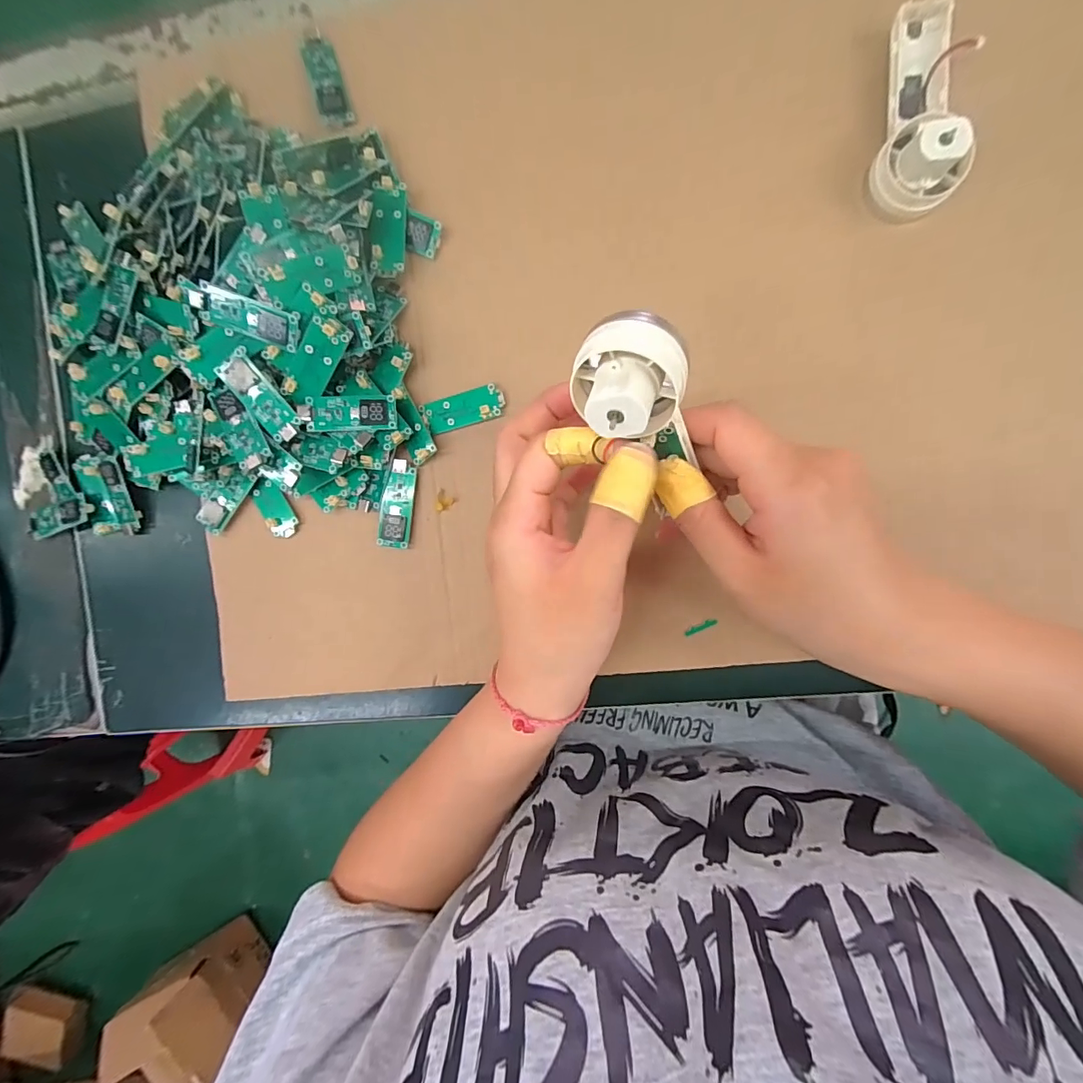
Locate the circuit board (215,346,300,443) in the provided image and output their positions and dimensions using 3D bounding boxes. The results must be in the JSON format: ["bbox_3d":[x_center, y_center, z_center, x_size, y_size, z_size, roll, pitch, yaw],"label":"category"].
[{"bbox_3d":[-0.151,-0.077,0.250,0.018,0.006,0.049,-38,88,8],"label":"circuit board"}]

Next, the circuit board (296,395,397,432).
[{"bbox_3d":[-0.107,-0.072,0.264,0.051,0.009,0.020,-3,93,-5],"label":"circuit board"}]

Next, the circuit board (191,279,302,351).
[{"bbox_3d":[-0.154,-0.116,0.243,0.059,0.007,0.019,19,121,-3],"label":"circuit board"}]

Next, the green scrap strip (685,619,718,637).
[{"bbox_3d":[0.088,0.047,0.261,0.018,0.004,0.004,-26,90,8],"label":"green scrap strip"}]

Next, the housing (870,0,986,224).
[{"bbox_3d":[0.187,-0.209,0.226,0.038,0.030,0.095,7,94,7],"label":"housing"}]

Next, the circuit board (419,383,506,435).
[{"bbox_3d":[-0.046,-0.077,0.273,0.047,0.005,0.019,-14,91,8],"label":"circuit board"}]

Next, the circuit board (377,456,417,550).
[{"bbox_3d":[-0.084,-0.022,0.279,0.017,0.006,0.050,11,94,6],"label":"circuit board"}]

